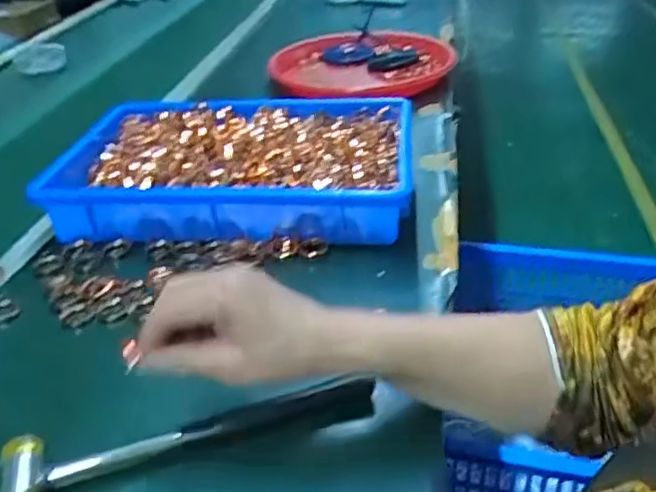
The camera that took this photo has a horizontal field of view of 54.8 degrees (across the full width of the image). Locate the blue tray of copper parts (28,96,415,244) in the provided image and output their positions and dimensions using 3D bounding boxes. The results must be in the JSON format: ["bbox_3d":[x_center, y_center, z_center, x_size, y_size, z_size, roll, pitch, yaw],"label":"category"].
[{"bbox_3d":[-0.107,-0.092,0.695,0.384,0.068,0.256,-3,32,4],"label":"blue tray of copper parts"}]

